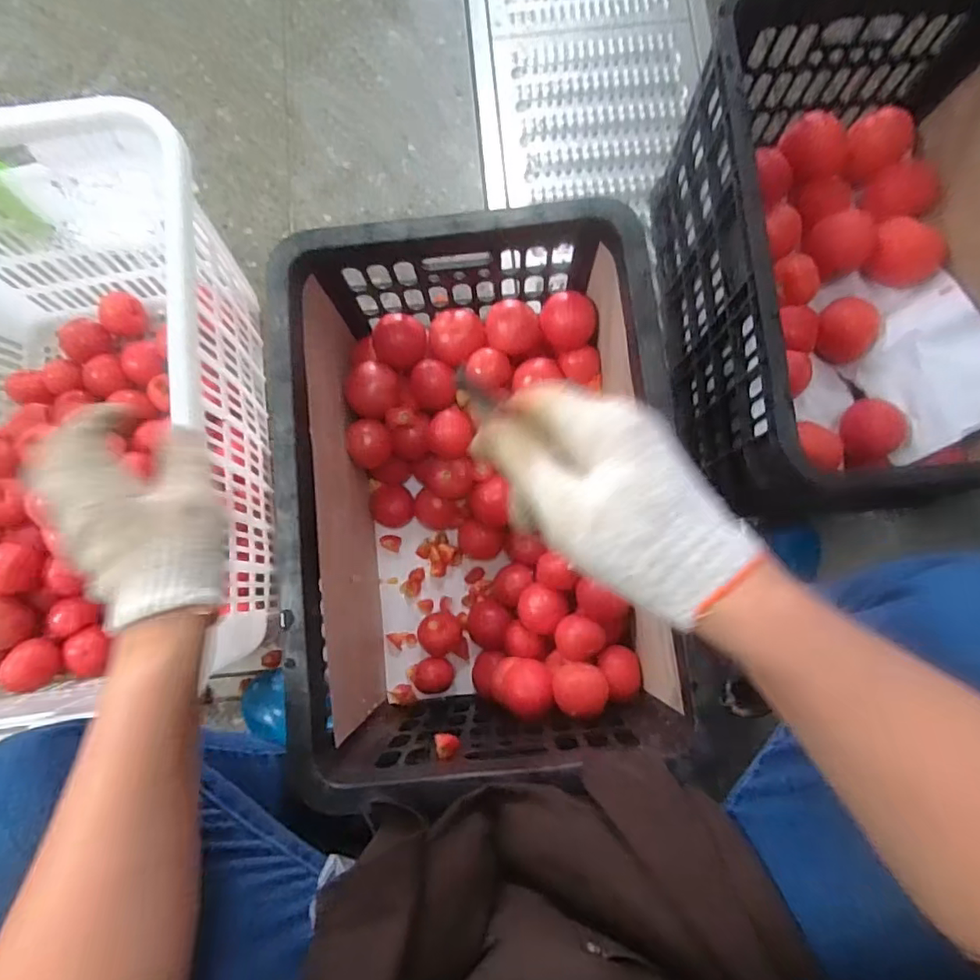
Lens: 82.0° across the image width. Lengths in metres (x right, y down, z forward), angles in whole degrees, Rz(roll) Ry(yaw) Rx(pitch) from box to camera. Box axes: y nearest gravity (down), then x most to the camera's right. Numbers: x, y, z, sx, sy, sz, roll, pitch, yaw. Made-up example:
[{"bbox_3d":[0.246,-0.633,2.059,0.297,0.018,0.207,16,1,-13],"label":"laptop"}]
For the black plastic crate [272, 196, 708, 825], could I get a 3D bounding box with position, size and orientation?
[{"bbox_3d":[-0.010,0.009,0.619,0.340,0.275,0.496,-7,82,1],"label":"black plastic crate"}]

